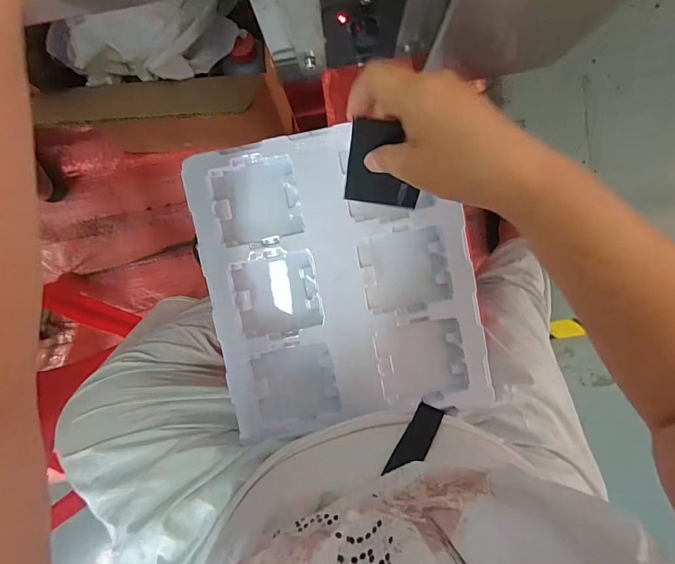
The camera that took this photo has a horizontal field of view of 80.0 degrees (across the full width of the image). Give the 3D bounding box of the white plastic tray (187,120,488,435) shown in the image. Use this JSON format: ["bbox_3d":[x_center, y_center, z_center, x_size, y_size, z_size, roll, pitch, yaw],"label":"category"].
[{"bbox_3d":[0.002,-0.002,0.427,0.275,0.017,0.303,-10,94,2],"label":"white plastic tray"}]

